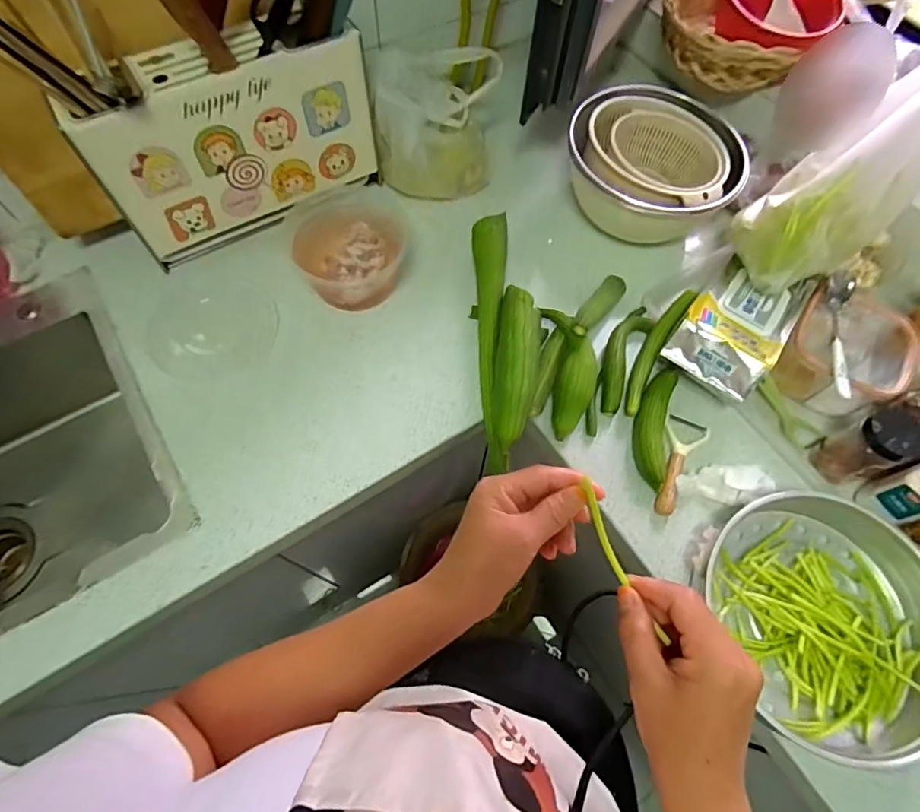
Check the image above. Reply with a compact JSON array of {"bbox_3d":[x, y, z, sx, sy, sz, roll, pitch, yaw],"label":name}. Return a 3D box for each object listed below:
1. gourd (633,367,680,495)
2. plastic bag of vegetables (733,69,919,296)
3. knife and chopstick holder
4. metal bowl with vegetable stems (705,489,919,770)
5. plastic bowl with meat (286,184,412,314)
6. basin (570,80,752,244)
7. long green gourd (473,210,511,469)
[{"bbox_3d":[0.250,0.023,0.655,0.042,0.032,0.163,14,65,5],"label":"gourd"},{"bbox_3d":[0.486,-0.283,0.604,0.339,0.146,0.126,-46,69,21],"label":"plastic bag of vegetables"},{"bbox_3d":[-0.288,-0.349,0.680,0.347,0.216,0.077,-30,69,-14],"label":"knife and chopstick holder"},{"bbox_3d":[0.393,0.227,0.550,0.246,0.063,0.259,-15,66,-9],"label":"metal bowl with vegetable stems"},{"bbox_3d":[-0.152,-0.239,0.744,0.174,0.062,0.187,1,65,-1],"label":"plastic bowl with meat"},{"bbox_3d":[0.286,-0.356,0.771,0.250,0.109,0.197,26,67,10],"label":"basin"},{"bbox_3d":[0.040,-0.109,0.695,0.051,0.049,0.371,2,65,-1],"label":"long green gourd"}]

